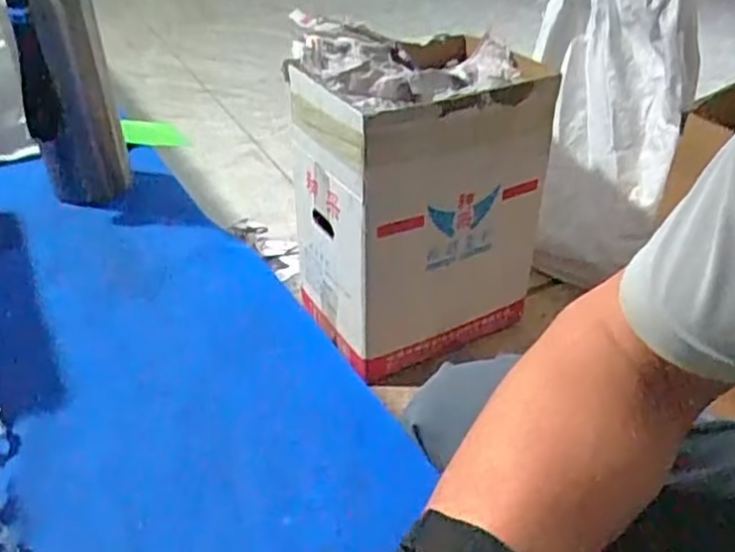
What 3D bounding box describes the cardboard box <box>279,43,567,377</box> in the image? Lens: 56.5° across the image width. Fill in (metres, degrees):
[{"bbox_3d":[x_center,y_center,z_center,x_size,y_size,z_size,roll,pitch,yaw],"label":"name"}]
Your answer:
[{"bbox_3d":[0.093,-0.135,1.311,0.415,0.529,0.316,-19,41,-26],"label":"cardboard box"}]

